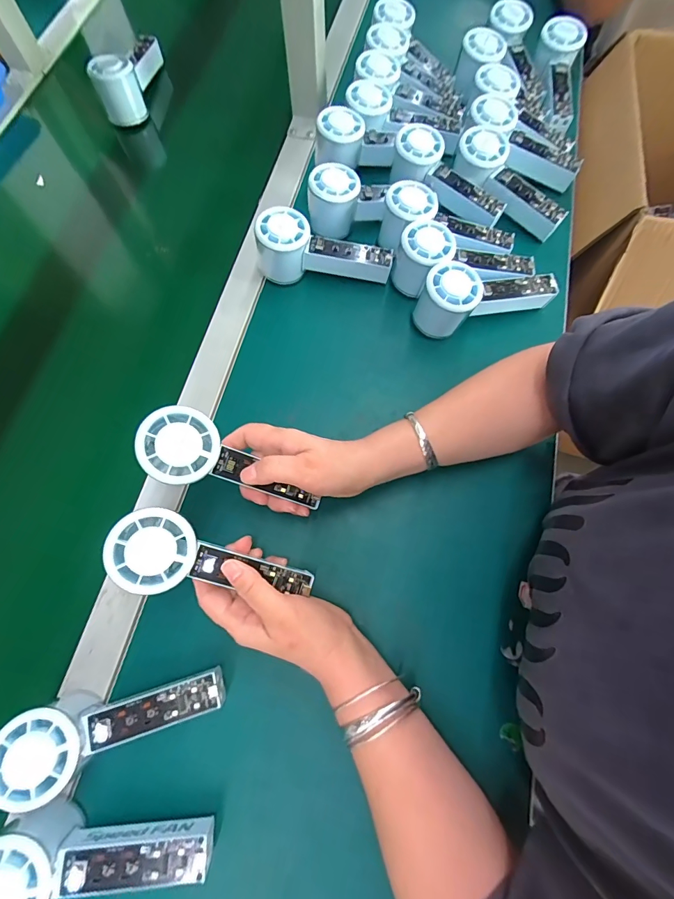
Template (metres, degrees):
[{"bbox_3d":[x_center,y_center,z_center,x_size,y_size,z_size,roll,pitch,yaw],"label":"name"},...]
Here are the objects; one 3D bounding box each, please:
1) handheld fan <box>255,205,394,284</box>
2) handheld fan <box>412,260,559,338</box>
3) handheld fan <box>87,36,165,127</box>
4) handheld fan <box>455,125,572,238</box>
[{"bbox_3d":[-0.015,-0.225,0.447,0.147,0.070,0.054,-1,72,-1],"label":"handheld fan"},{"bbox_3d":[0.161,-0.169,0.422,0.158,0.054,0.062,-17,73,-6],"label":"handheld fan"},{"bbox_3d":[-0.287,-0.528,0.548,0.051,0.062,0.136,12,72,3],"label":"handheld fan"},{"bbox_3d":[0.210,-0.322,0.473,0.150,0.033,0.061,40,75,-6],"label":"handheld fan"}]

